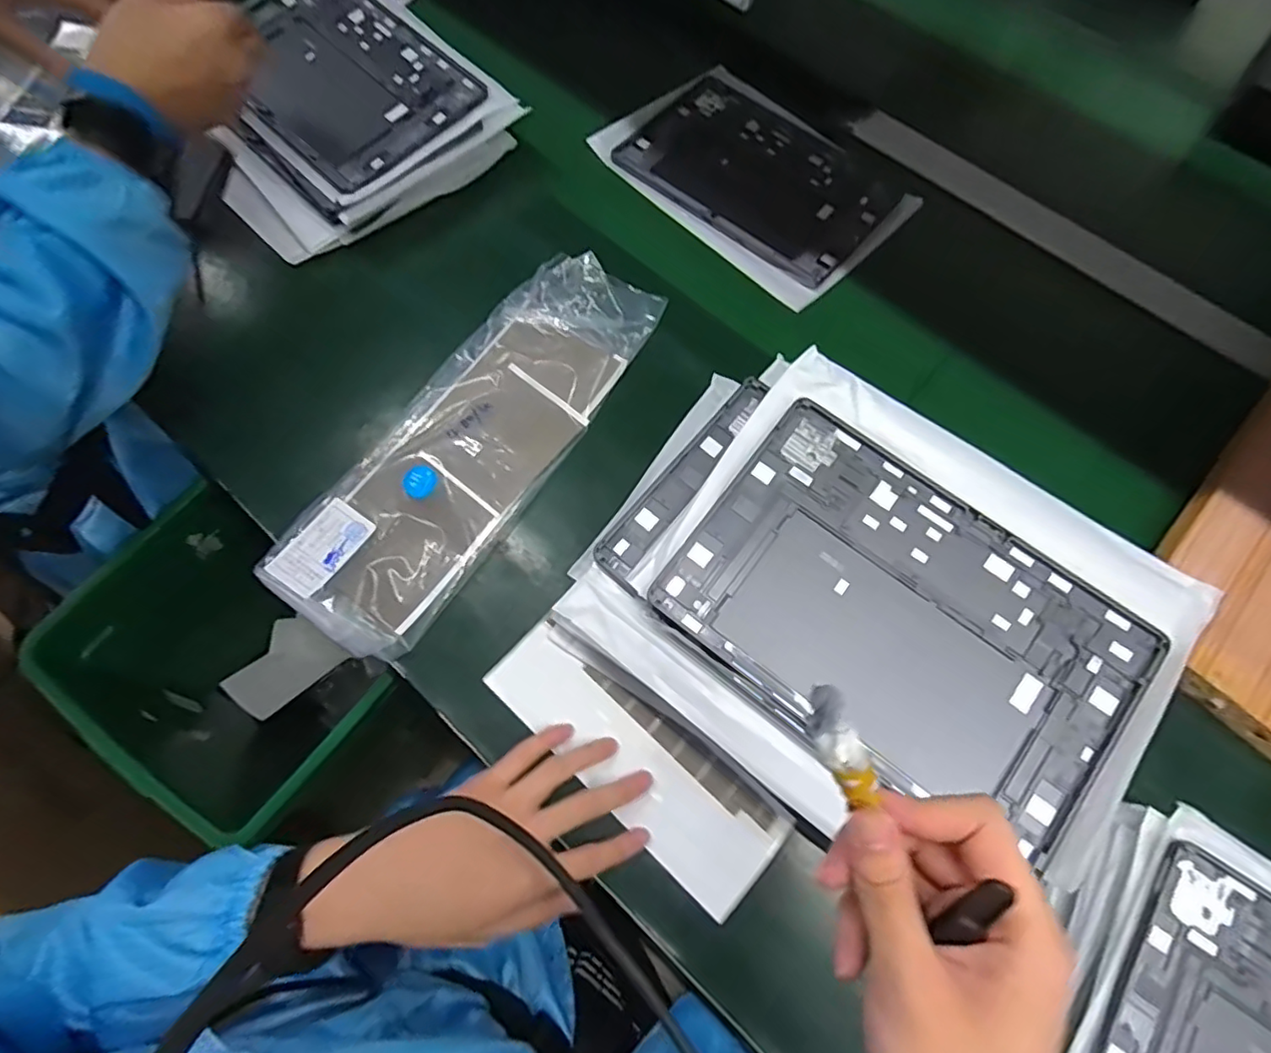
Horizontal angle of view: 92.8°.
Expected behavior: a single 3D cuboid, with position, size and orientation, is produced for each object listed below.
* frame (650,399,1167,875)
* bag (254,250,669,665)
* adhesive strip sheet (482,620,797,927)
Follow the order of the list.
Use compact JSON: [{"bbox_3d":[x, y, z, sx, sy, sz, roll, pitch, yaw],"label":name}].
[{"bbox_3d":[0.157,0.054,0.359,0.251,0.006,0.166,37,80,10],"label":"frame"},{"bbox_3d":[-0.125,-0.073,0.480,0.125,0.029,0.357,34,74,6],"label":"bag"},{"bbox_3d":[-0.003,0.156,0.414,0.217,0.007,0.073,39,74,12],"label":"adhesive strip sheet"}]

